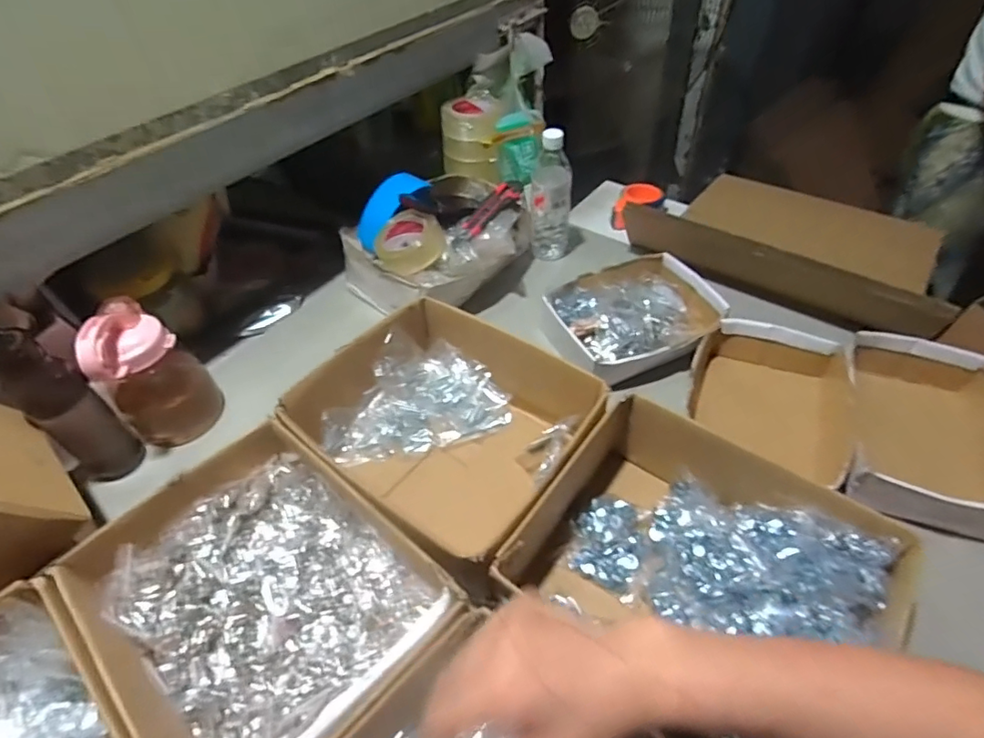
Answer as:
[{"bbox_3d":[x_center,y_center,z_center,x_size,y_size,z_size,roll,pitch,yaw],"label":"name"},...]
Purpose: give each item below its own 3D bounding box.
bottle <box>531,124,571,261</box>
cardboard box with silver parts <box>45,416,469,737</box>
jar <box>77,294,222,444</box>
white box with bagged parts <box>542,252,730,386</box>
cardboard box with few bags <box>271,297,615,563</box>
[{"bbox_3d":[0.099,-0.285,0.916,0.075,0.221,0.064,3,48,7],"label":"bottle"},{"bbox_3d":[-0.219,0.223,0.515,0.312,0.099,0.242,32,57,28],"label":"cardboard box with silver parts"},{"bbox_3d":[-0.453,0.005,0.700,0.098,0.198,0.116,33,57,29],"label":"jar"},{"bbox_3d":[0.217,-0.081,0.819,0.251,0.061,0.213,-20,50,-14],"label":"white box with bagged parts"},{"bbox_3d":[-0.055,0.072,0.670,0.302,0.126,0.279,30,56,27],"label":"cardboard box with few bags"}]

